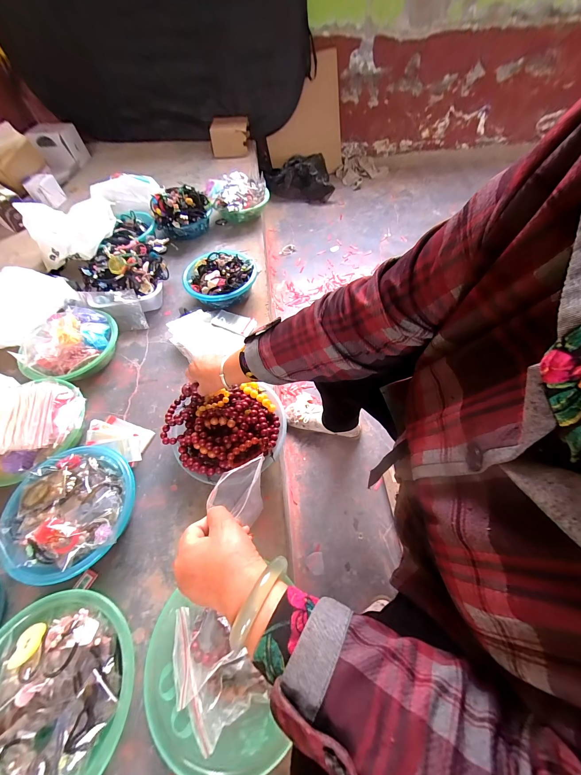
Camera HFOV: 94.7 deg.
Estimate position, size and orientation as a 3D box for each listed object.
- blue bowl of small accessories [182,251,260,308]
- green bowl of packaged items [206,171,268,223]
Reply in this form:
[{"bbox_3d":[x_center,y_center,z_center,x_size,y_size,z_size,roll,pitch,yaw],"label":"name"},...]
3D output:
[{"bbox_3d":[-0.215,-0.333,0.847,0.216,0.090,0.202,-1,59,2],"label":"blue bowl of small accessories"},{"bbox_3d":[-0.207,-0.750,1.079,0.242,0.113,0.181,-11,60,-3],"label":"green bowl of packaged items"}]

